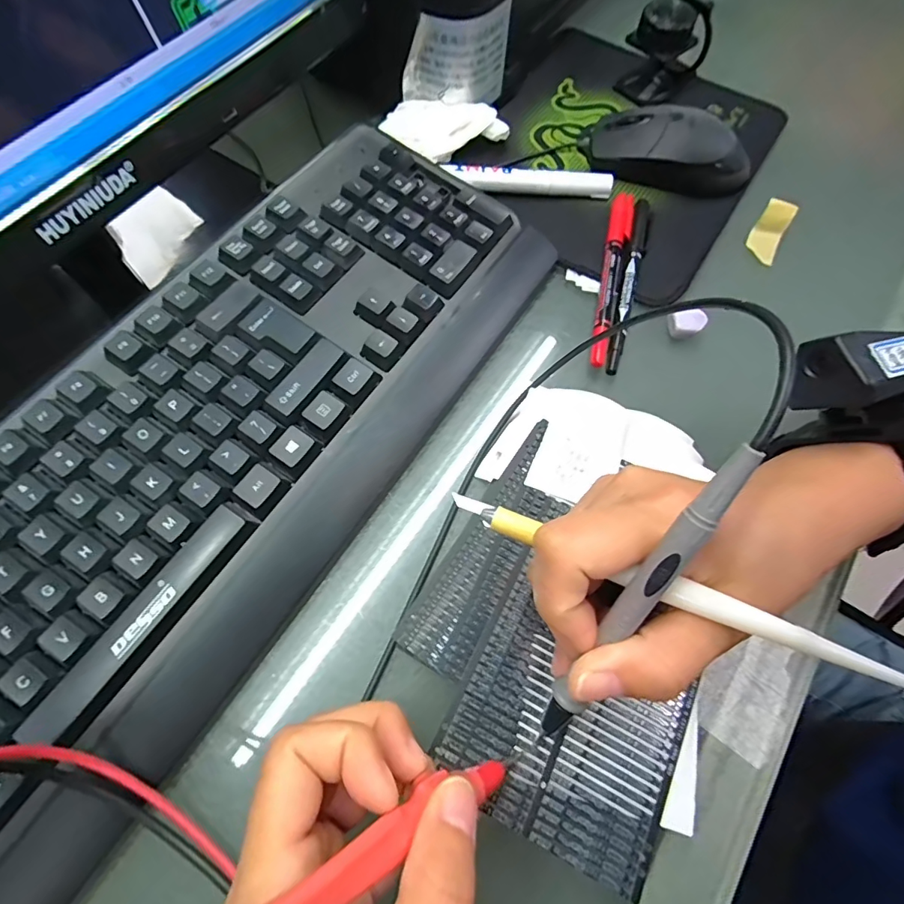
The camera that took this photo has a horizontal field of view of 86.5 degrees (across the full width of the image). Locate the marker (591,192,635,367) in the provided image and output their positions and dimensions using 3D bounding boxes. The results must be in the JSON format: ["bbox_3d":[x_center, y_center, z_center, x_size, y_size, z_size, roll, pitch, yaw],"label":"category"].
[{"bbox_3d":[0.104,-0.114,0.308,0.015,0.013,0.138,12,66,4],"label":"marker"}]

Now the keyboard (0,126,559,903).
[{"bbox_3d":[-0.114,-0.012,0.244,0.154,0.038,0.417,32,69,12],"label":"keyboard"}]

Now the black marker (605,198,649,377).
[{"bbox_3d":[0.114,-0.110,0.308,0.011,0.008,0.139,15,67,5],"label":"black marker"}]

